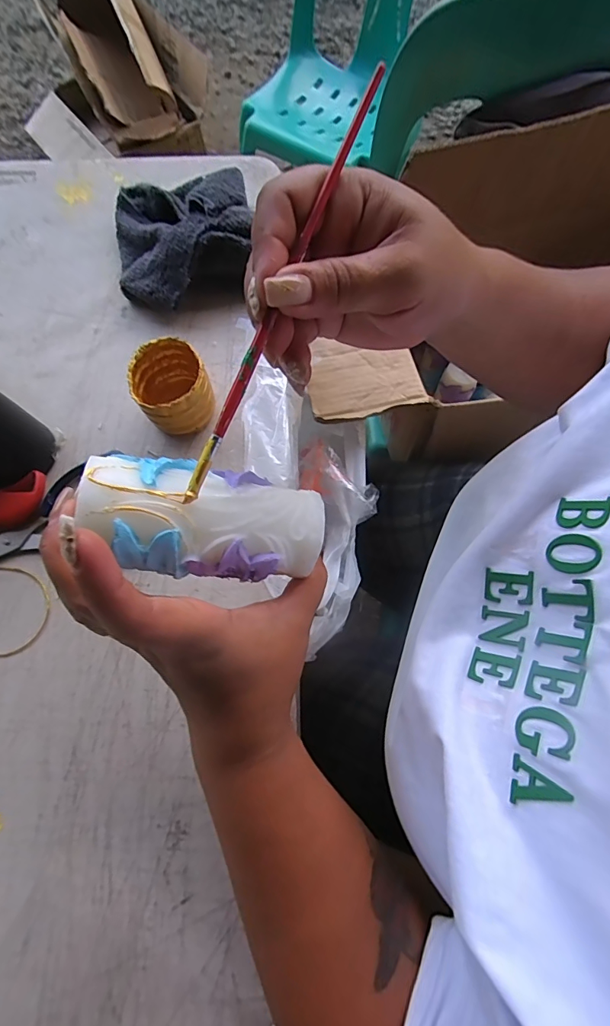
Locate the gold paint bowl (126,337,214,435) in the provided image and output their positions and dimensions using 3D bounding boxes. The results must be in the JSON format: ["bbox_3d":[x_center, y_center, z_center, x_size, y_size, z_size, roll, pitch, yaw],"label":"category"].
[{"bbox_3d":[-0.103,-0.095,0.338,0.054,0.054,0.055,0,72,1],"label":"gold paint bowl"}]

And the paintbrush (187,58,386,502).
[{"bbox_3d":[-0.011,-0.088,0.177,0.005,0.005,0.184,27,97,10],"label":"paintbrush"}]

